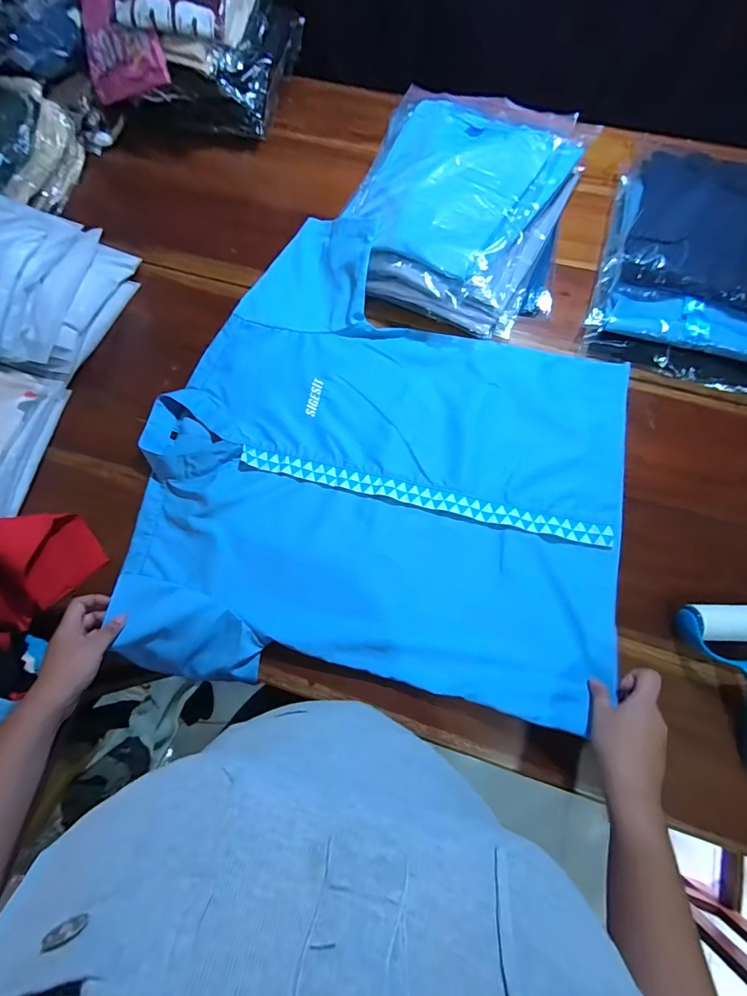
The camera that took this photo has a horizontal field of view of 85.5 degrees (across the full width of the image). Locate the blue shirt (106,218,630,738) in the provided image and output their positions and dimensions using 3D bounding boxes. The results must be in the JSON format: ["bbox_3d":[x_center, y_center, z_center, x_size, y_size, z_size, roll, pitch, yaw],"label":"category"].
[{"bbox_3d":[0.016,-0.075,0.592,0.650,0.037,0.666,9,74,5],"label":"blue shirt"}]

